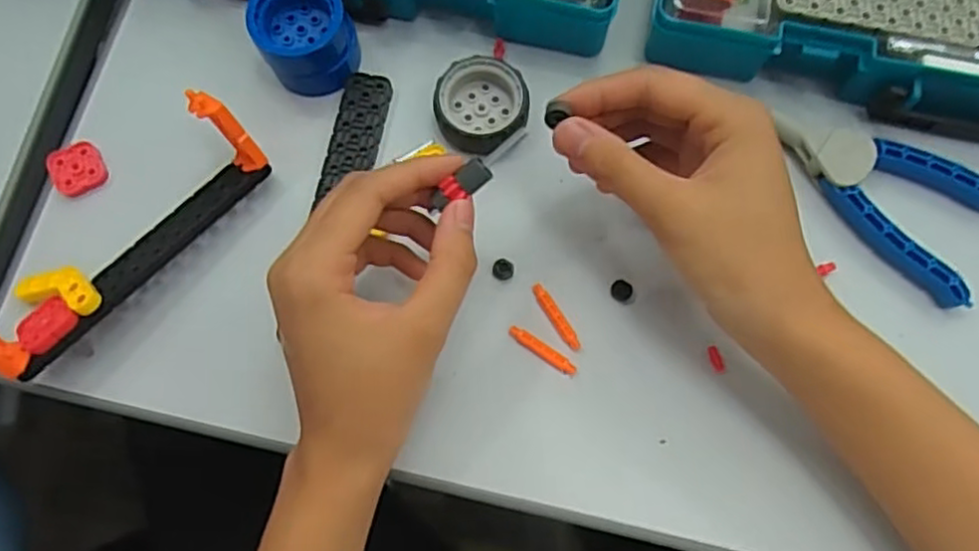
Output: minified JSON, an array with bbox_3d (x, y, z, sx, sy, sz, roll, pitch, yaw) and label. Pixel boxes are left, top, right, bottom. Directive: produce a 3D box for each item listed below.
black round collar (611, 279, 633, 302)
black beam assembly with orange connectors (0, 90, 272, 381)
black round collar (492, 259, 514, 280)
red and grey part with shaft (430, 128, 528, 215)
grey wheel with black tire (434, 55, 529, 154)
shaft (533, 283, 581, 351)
[{"bbox_3d":[0.066,0.007,0.342,0.011,0.004,0.011,0,75,0],"label":"black round collar"},{"bbox_3d":[-0.177,-0.020,0.330,0.045,0.056,0.152,42,73,8],"label":"black beam assembly with orange connectors"},{"bbox_3d":[0.007,-0.003,0.347,0.011,0.004,0.011,0,75,0],"label":"black round collar"},{"bbox_3d":[-0.004,-0.044,0.295,0.052,0.008,0.011,-38,81,9],"label":"red and grey part with shaft"},{"bbox_3d":[-0.006,-0.090,0.368,0.049,0.022,0.044,-37,78,-9],"label":"grey wheel with black tire"},{"bbox_3d":[0.033,0.020,0.339,0.007,0.004,0.037,-31,77,-8],"label":"shaft"}]

